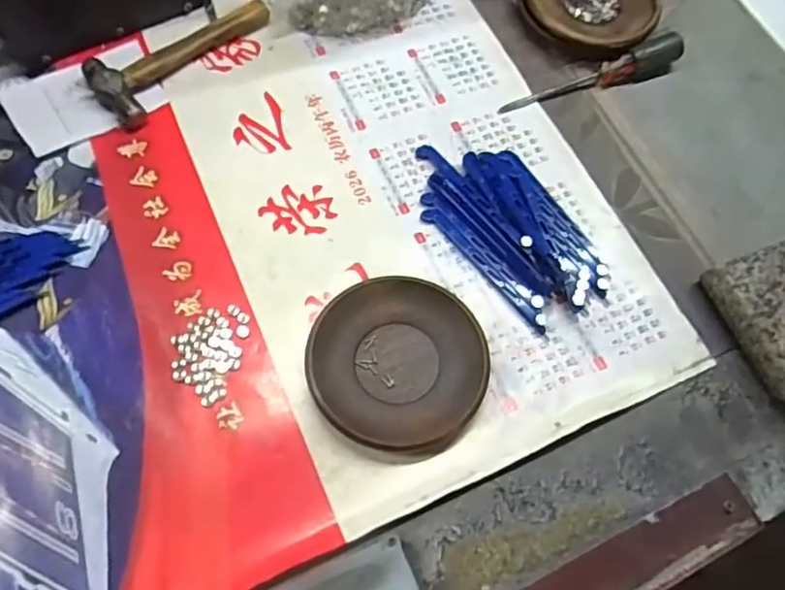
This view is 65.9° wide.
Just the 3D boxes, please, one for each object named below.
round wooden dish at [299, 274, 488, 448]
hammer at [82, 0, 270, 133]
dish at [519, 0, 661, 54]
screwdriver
[{"bbox_3d":[0.003,0.044,0.395,0.113,0.014,0.111,1,64,-2],"label":"round wooden dish"},{"bbox_3d":[-0.165,-0.194,0.478,0.058,0.019,0.153,39,69,14],"label":"hammer"},{"bbox_3d":[0.174,-0.255,0.531,0.113,0.031,0.104,1,64,-2],"label":"dish"},{"bbox_3d":[0.172,-0.182,0.506,0.171,0.021,0.023,-24,68,-14],"label":"screwdriver"}]

